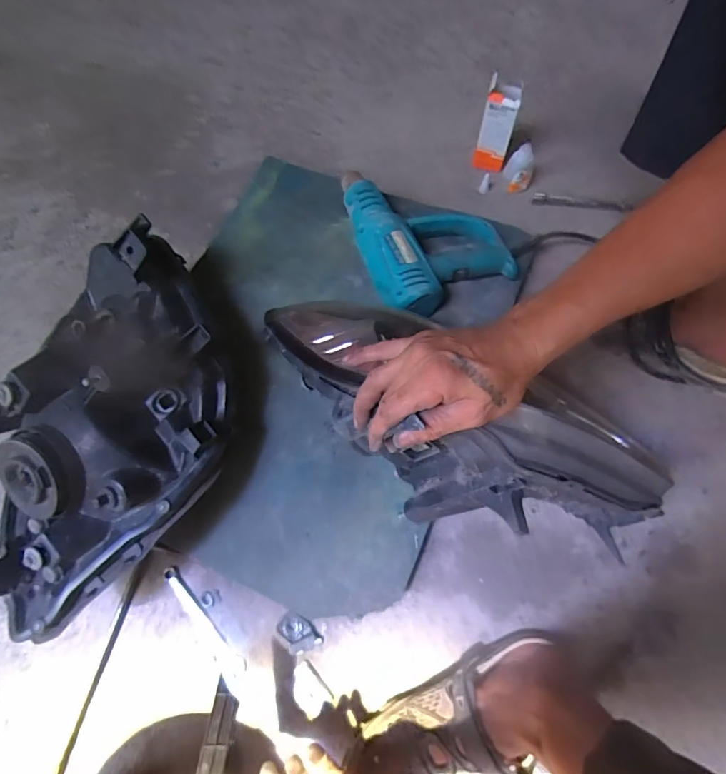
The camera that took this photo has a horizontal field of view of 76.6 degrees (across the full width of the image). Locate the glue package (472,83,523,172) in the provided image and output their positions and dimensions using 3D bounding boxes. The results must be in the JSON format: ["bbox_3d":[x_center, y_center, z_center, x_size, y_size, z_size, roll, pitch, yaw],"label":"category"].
[{"bbox_3d":[0.202,-0.389,0.699,0.047,0.134,0.027,15,71,8],"label":"glue package"}]

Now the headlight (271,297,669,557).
[{"bbox_3d":[0.074,0.044,0.453,0.431,0.157,0.151,30,73,14],"label":"headlight"}]

